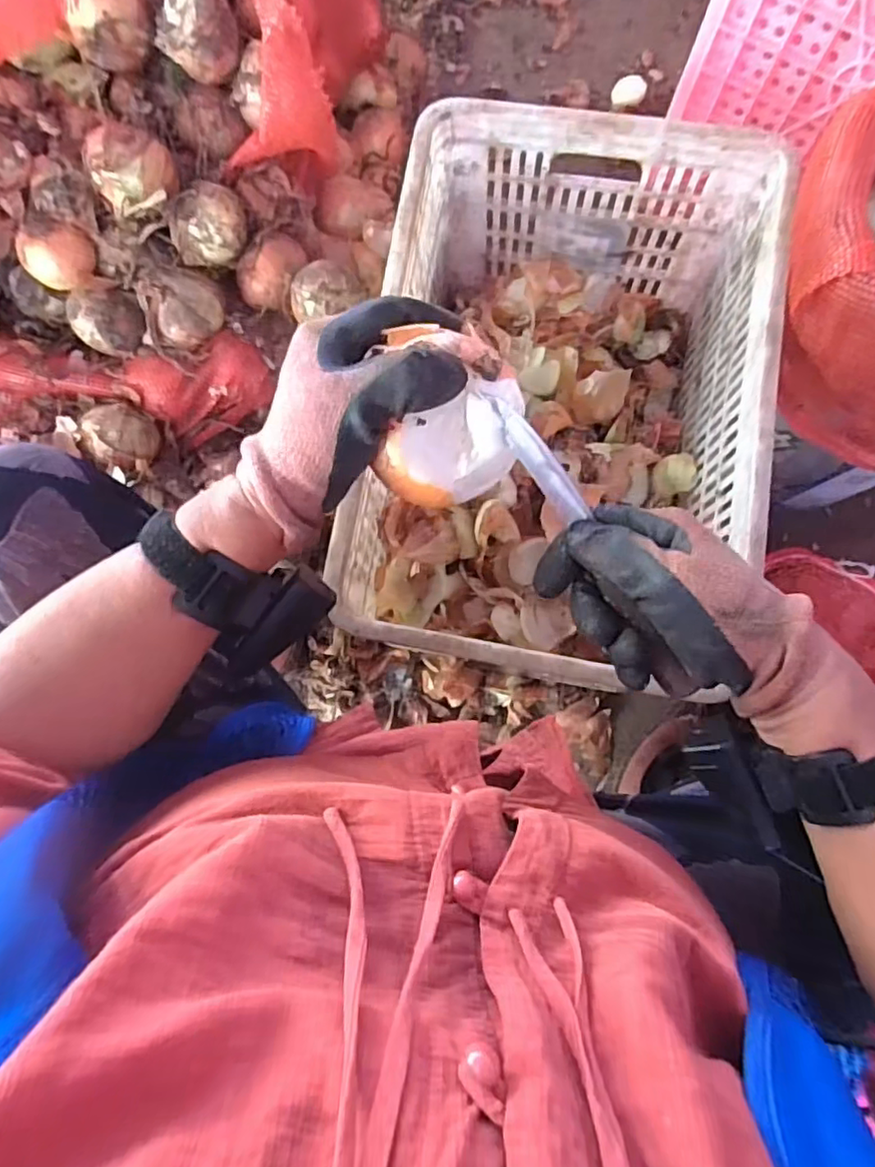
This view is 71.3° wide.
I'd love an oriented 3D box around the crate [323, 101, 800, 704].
[{"bbox_3d":[0.113,-0.166,0.640,0.358,0.247,0.515,11,80,0],"label":"crate"}]

